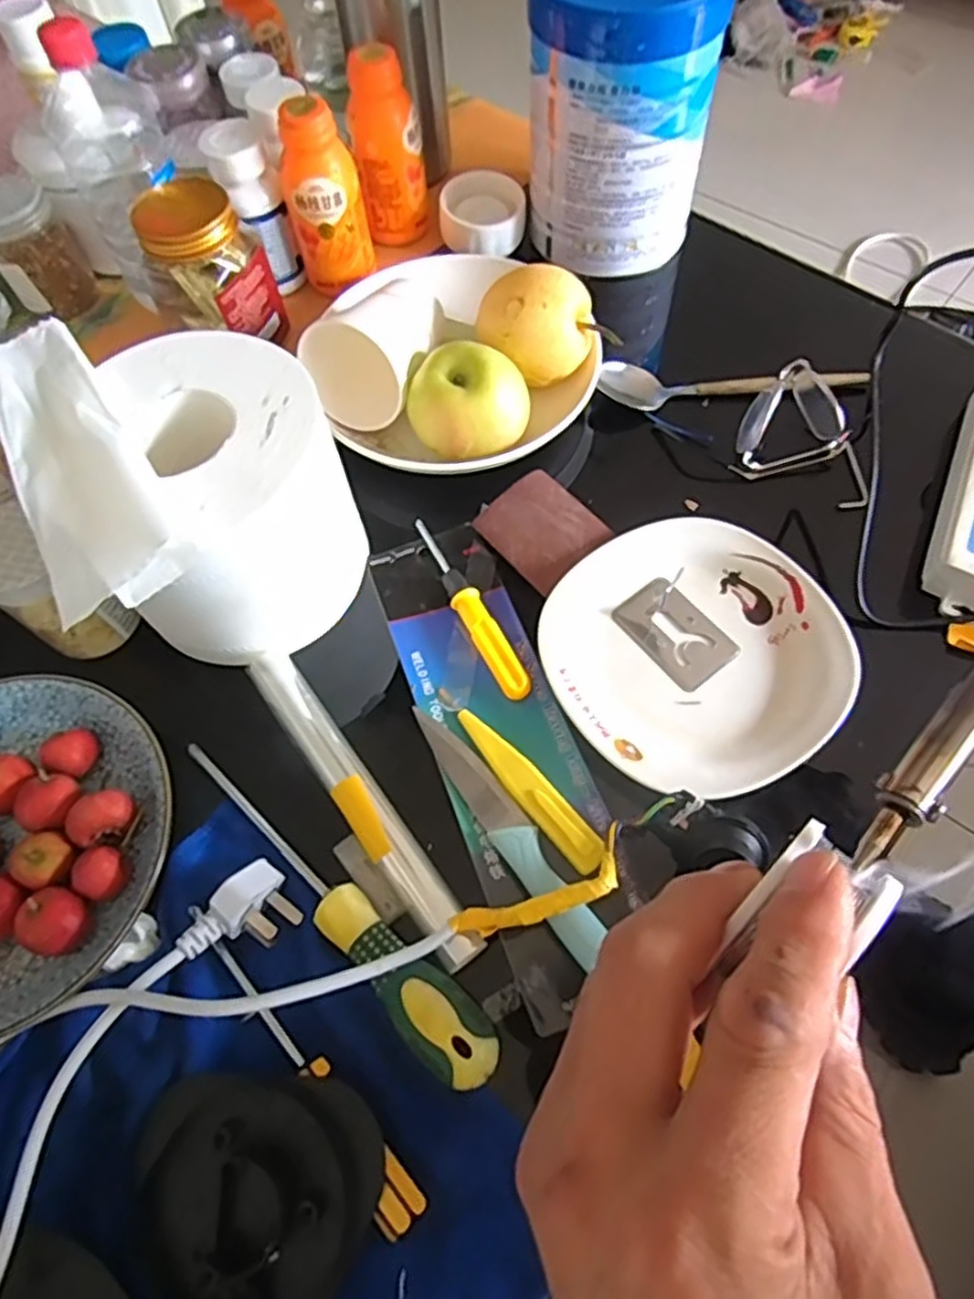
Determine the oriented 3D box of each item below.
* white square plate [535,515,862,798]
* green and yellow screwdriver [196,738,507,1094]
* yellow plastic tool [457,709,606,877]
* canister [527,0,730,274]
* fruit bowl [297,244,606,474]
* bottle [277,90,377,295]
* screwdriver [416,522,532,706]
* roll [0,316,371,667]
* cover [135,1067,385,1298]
[{"bbox_3d":[0.117,0.000,0.416,0.162,0.023,0.162,-39,69,-15],"label":"white square plate"},{"bbox_3d":[-0.079,0.116,0.353,0.032,0.023,0.223,-42,70,-16],"label":"green and yellow screwdriver"},{"bbox_3d":[0.021,0.072,0.383,0.022,0.014,0.107,-40,69,-16],"label":"yellow plastic tool"},{"bbox_3d":[0.095,-0.384,0.517,0.122,0.177,0.103,15,66,9],"label":"canister"},{"bbox_3d":[-0.010,-0.207,0.482,0.173,0.076,0.196,24,67,13],"label":"fruit bowl"},{"bbox_3d":[-0.120,-0.332,0.526,0.059,0.120,0.055,-10,65,-3],"label":"bottle"},{"bbox_3d":[-0.012,-0.026,0.439,0.017,0.012,0.135,-28,67,-11],"label":"screwdriver"},{"bbox_3d":[-0.161,-0.094,0.406,0.146,0.122,0.176,-27,67,-11],"label":"roll"},{"bbox_3d":[-0.104,0.231,0.303,0.102,0.019,0.105,24,68,13],"label":"cover"}]

